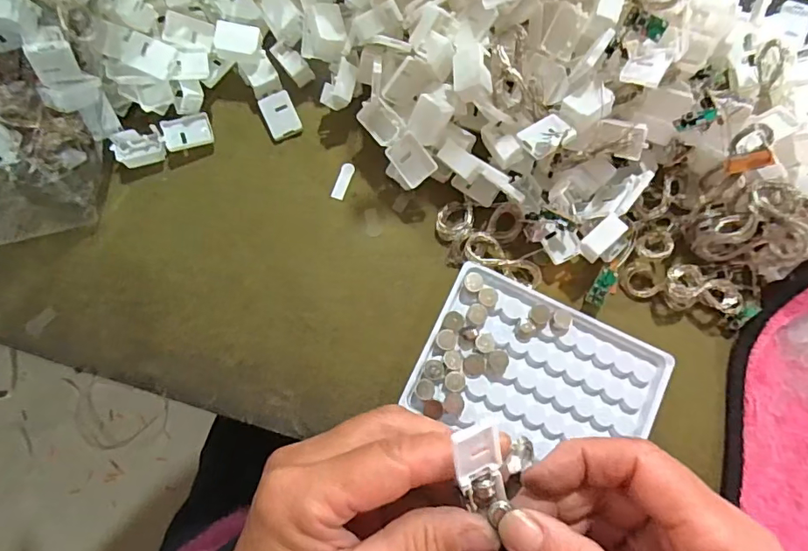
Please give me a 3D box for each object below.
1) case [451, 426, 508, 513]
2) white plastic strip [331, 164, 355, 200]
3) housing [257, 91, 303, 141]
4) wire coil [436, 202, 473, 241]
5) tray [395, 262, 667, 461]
[{"bbox_3d":[0.032,0.078,0.203,0.019,0.008,0.046,-14,117,-2],"label":"case"},{"bbox_3d":[-0.037,-0.057,0.303,0.008,0.004,0.023,21,79,2],"label":"white plastic strip"},{"bbox_3d":[-0.075,-0.098,0.308,0.019,0.006,0.027,-24,81,-7],"label":"housing"},{"bbox_3d":[0.030,-0.032,0.296,0.021,0.007,0.023,0,80,-2],"label":"wire coil"},{"bbox_3d":[0.076,0.055,0.280,0.129,0.010,0.086,24,79,2],"label":"tray"}]

